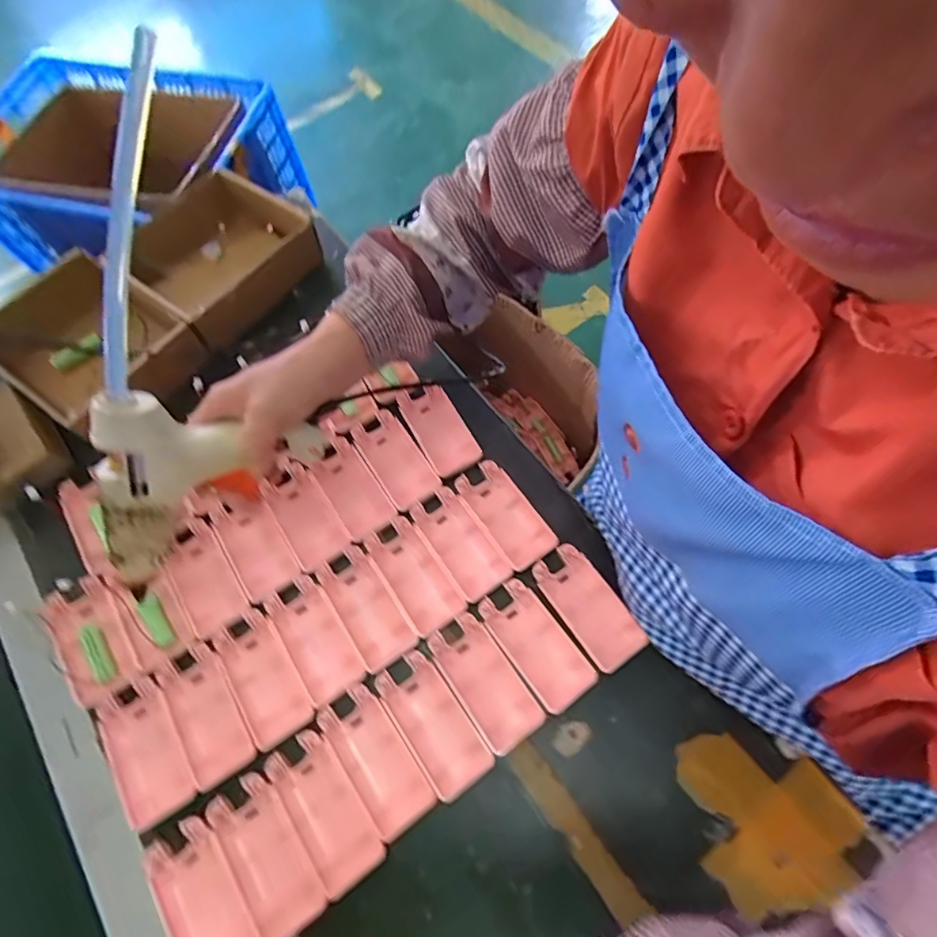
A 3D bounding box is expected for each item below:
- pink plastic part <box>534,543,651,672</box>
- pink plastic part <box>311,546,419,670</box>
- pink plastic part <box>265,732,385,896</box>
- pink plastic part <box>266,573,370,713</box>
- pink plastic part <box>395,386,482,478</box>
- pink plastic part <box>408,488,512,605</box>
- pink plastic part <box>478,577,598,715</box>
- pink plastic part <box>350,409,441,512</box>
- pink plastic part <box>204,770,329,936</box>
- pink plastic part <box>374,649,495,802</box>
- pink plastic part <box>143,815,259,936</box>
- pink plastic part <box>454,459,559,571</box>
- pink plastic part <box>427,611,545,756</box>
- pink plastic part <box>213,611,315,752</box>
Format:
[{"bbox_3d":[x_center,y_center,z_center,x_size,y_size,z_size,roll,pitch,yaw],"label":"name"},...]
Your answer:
[{"bbox_3d":[0.093,0.106,0.409,0.044,0.016,0.093,-33,68,-10],"label":"pink plastic part"},{"bbox_3d":[-0.080,0.108,0.414,0.043,0.011,0.091,-34,68,-10],"label":"pink plastic part"},{"bbox_3d":[-0.098,0.230,0.358,0.044,0.007,0.094,-35,69,-11],"label":"pink plastic part"},{"bbox_3d":[-0.118,0.131,0.406,0.044,0.015,0.091,-34,68,-10],"label":"pink plastic part"},{"bbox_3d":[-0.027,-0.036,0.472,0.043,0.014,0.089,-29,68,-8],"label":"pink plastic part"},{"bbox_3d":[-0.007,0.061,0.432,0.043,0.013,0.092,-34,69,-10],"label":"pink plastic part"},{"bbox_3d":[0.051,0.131,0.399,0.044,0.010,0.093,-35,69,-10],"label":"pink plastic part"},{"bbox_3d":[-0.063,-0.007,0.463,0.043,0.018,0.090,-34,68,-10],"label":"pink plastic part"},{"bbox_3d":[-0.134,0.254,0.348,0.044,0.010,0.094,-35,69,-11],"label":"pink plastic part"},{"bbox_3d":[-0.026,0.181,0.378,0.044,0.011,0.094,-35,69,-11],"label":"pink plastic part"},{"bbox_3d":[-0.171,0.277,0.335,0.043,0.010,0.093,-37,69,-11],"label":"pink plastic part"},{"bbox_3d":[0.030,0.039,0.442,0.044,0.015,0.092,-34,68,-10],"label":"pink plastic part"},{"bbox_3d":[0.011,0.155,0.389,0.044,0.014,0.093,-34,69,-10],"label":"pink plastic part"},{"bbox_3d":[-0.153,0.155,0.394,0.043,0.013,0.093,-34,68,-10],"label":"pink plastic part"}]

